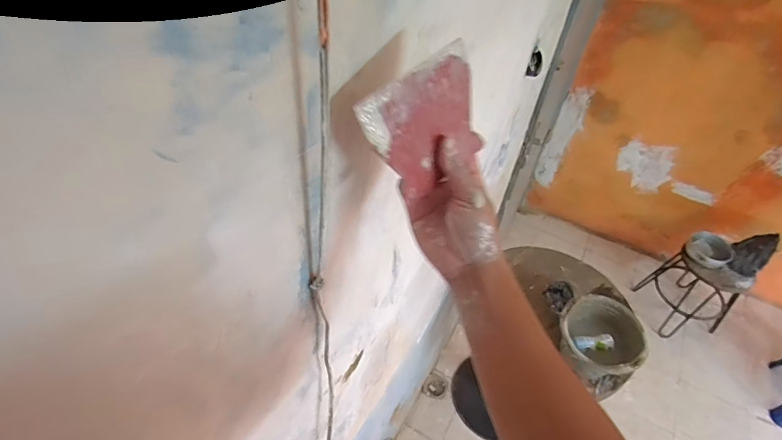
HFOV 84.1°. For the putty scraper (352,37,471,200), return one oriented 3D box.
[{"bbox_3d":[0.034,-0.087,0.386,0.122,0.099,0.006,-39,35,-20],"label":"putty scraper"}]

